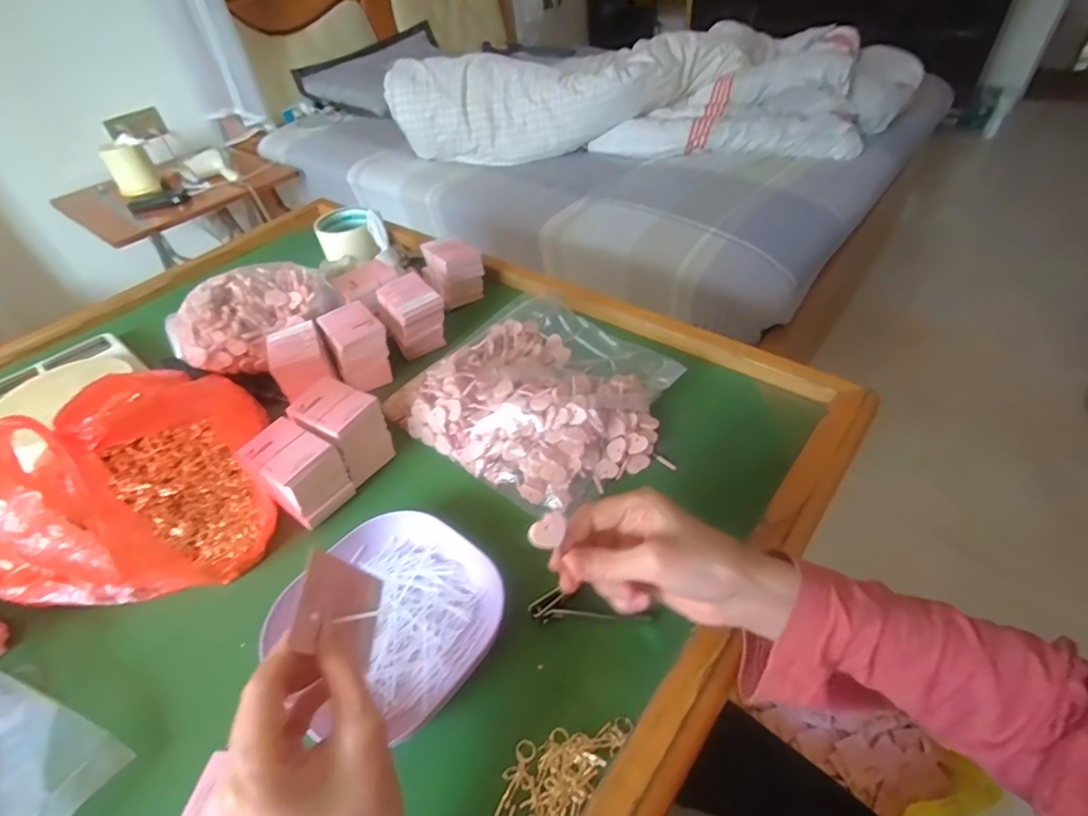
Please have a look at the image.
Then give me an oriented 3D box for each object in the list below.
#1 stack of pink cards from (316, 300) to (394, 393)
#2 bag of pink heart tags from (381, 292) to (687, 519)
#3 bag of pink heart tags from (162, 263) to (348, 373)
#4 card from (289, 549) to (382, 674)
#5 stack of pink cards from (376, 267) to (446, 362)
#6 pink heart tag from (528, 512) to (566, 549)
[{"bbox_3d":[-0.201,-0.068,0.573,0.054,0.063,0.075,-25,48,-18],"label":"stack of pink cards"},{"bbox_3d":[-0.001,-0.017,0.510,0.228,0.047,0.210,25,52,27],"label":"bag of pink heart tags"},{"bbox_3d":[-0.313,-0.093,0.583,0.160,0.088,0.098,-33,51,-24],"label":"bag of pink heart tags"},{"bbox_3d":[-0.106,0.102,0.275,0.004,0.053,0.045,-19,45,19],"label":"card"},{"bbox_3d":[-0.148,-0.103,0.595,0.055,0.068,0.059,-30,50,-22],"label":"stack of pink cards"},{"bbox_3d":[0.002,0.068,0.294,0.022,0.004,0.016,-33,88,-14],"label":"pink heart tag"}]

